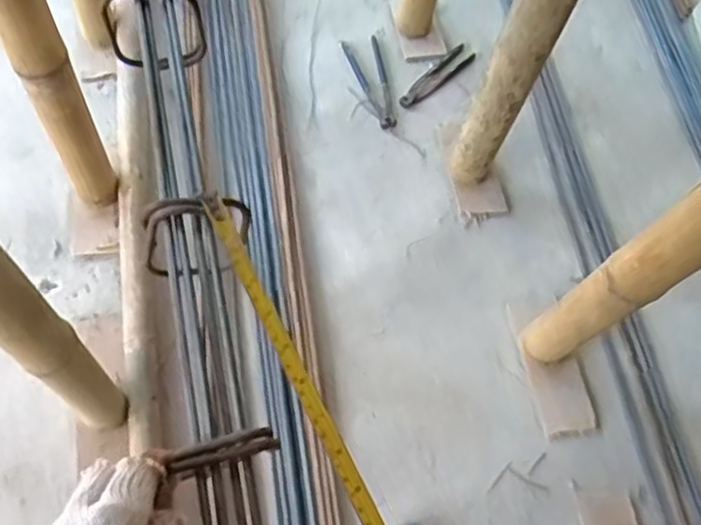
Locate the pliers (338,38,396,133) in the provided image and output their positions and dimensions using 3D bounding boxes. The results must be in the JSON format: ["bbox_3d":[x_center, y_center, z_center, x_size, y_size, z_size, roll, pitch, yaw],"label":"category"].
[{"bbox_3d":[0.054,-0.415,1.681,0.082,0.013,0.246,-16,70,-8],"label":"pliers"}]

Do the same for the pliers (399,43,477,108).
[{"bbox_3d":[0.202,-0.435,1.706,0.217,0.035,0.044,-39,75,-15],"label":"pliers"}]

